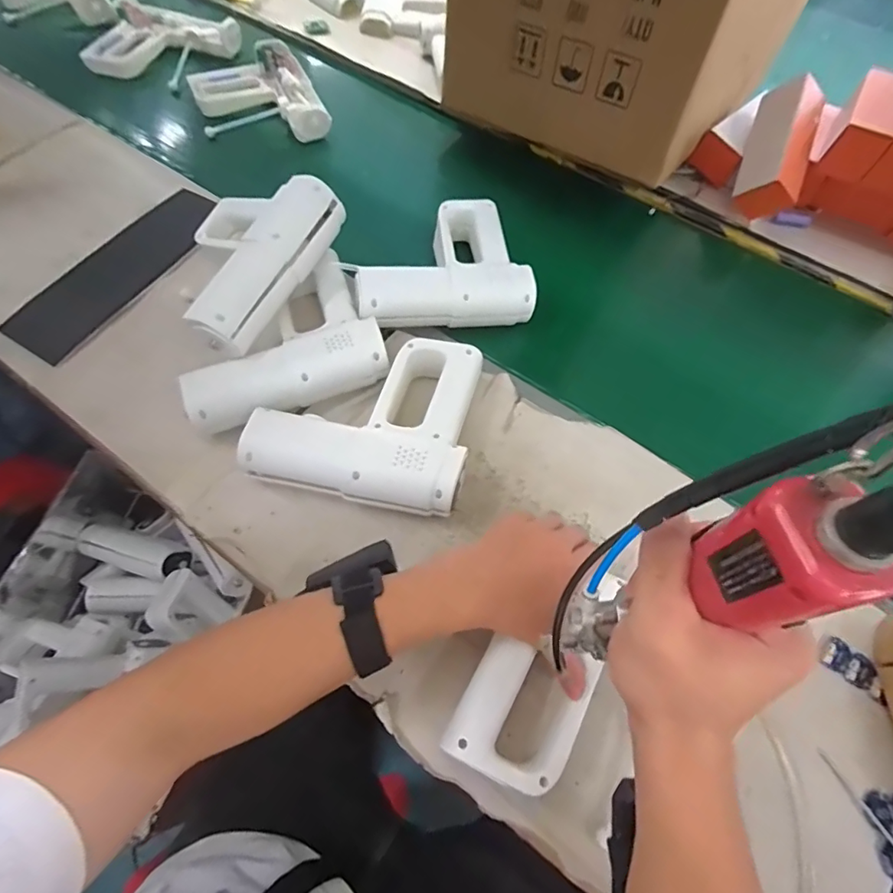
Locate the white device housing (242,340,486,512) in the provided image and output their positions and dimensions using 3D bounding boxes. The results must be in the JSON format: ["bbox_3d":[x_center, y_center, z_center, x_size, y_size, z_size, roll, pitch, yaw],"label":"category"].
[{"bbox_3d":[-0.075,-0.032,0.520,0.204,0.075,0.185,13,62,5],"label":"white device housing"}]

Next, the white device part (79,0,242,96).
[{"bbox_3d":[-0.535,-0.732,0.902,0.264,0.048,0.196,16,62,6],"label":"white device part"}]

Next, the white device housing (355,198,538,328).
[{"bbox_3d":[-0.011,-0.228,0.622,0.205,0.051,0.183,-10,63,-7],"label":"white device housing"}]

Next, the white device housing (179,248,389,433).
[{"bbox_3d":[-0.188,-0.114,0.566,0.201,0.073,0.165,-20,64,-12],"label":"white device housing"}]

